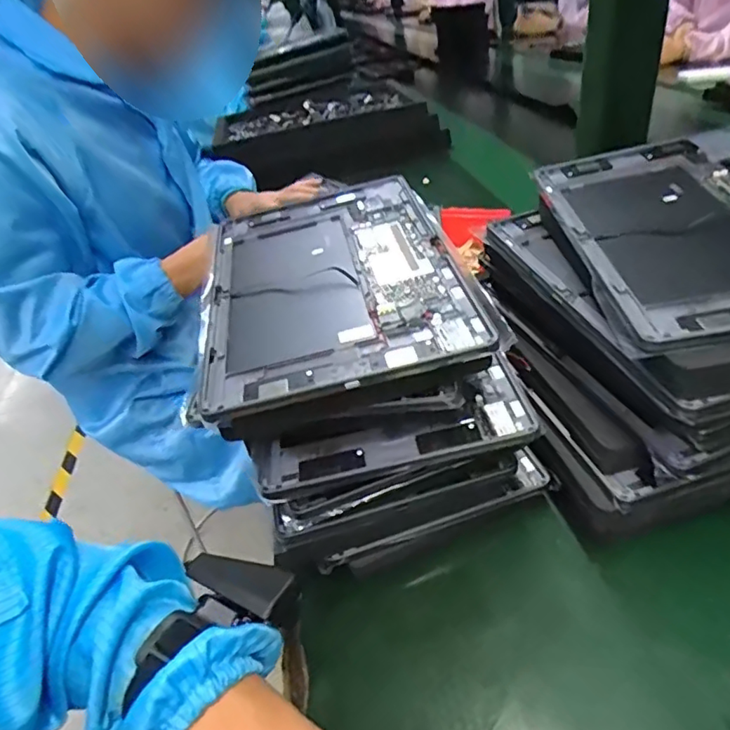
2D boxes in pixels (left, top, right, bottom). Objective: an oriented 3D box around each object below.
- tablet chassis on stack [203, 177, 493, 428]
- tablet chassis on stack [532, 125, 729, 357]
[{"bbox_3d":[-0.026,-0.065,0.390,0.168,0.017,0.251,-10,40,-3],"label":"tablet chassis on stack"},{"bbox_3d":[0.227,-0.099,0.368,0.173,0.007,0.266,-10,39,9],"label":"tablet chassis on stack"}]

